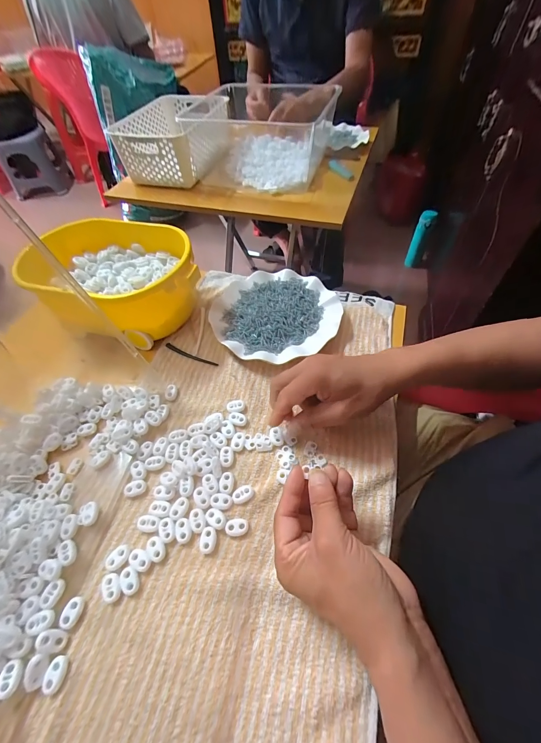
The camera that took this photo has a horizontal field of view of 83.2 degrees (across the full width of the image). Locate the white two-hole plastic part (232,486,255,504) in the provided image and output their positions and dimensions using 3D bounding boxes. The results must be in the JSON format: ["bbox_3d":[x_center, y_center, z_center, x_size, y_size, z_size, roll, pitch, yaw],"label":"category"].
[{"bbox_3d":[-0.028,0.126,0.313,0.022,0.005,0.015,-19,55,-9],"label":"white two-hole plastic part"}]

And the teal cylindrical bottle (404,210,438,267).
[{"bbox_3d":[0.636,-0.548,1.304,0.066,0.250,0.057,19,57,17],"label":"teal cylindrical bottle"}]

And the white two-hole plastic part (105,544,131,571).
[{"bbox_3d":[-0.144,0.175,0.287,0.016,0.004,0.023,33,63,24],"label":"white two-hole plastic part"}]

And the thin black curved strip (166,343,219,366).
[{"bbox_3d":[-0.114,-0.024,0.431,0.088,0.004,0.010,21,59,19],"label":"thin black curved strip"}]

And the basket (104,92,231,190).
[{"bbox_3d":[-0.240,-0.603,0.789,0.229,0.103,0.313,6,54,9],"label":"basket"}]

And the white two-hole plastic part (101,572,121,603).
[{"bbox_3d":[-0.143,0.193,0.273,0.015,0.004,0.022,-23,56,-11],"label":"white two-hole plastic part"}]

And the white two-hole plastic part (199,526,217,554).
[{"bbox_3d":[-0.060,0.161,0.292,0.016,0.005,0.022,9,56,11],"label":"white two-hole plastic part"}]

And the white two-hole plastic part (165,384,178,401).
[{"bbox_3d":[-0.127,0.027,0.391,0.015,0.008,0.021,-7,54,0],"label":"white two-hole plastic part"}]

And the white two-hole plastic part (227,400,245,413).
[{"bbox_3d":[-0.042,0.043,0.375,0.022,0.005,0.016,-6,54,0],"label":"white two-hole plastic part"}]

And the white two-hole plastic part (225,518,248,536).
[{"bbox_3d":[-0.033,0.152,0.298,0.022,0.005,0.016,-2,55,3],"label":"white two-hole plastic part"}]

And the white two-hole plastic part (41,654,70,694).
[{"bbox_3d":[-0.170,0.240,0.241,0.015,0.005,0.022,11,56,12],"label":"white two-hole plastic part"}]

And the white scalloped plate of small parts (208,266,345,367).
[{"bbox_3d":[0.008,-0.086,0.451,0.170,0.022,0.179,-2,55,3],"label":"white scalloped plate of small parts"}]

